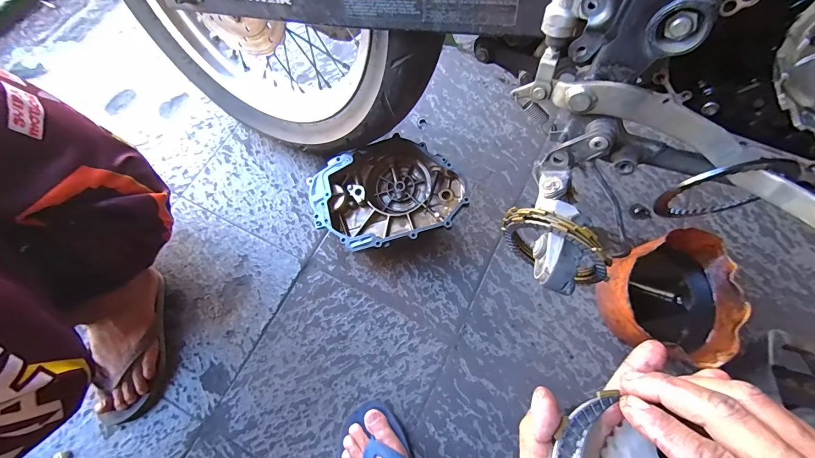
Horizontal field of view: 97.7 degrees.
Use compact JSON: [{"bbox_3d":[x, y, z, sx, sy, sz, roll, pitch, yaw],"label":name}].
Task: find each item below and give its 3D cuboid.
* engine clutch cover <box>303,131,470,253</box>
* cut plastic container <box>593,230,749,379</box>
[{"bbox_3d":[-0.040,-0.059,0.655,0.257,0.102,0.195,-14,69,-5],"label":"engine clutch cover"},{"bbox_3d":[0.427,0.115,0.579,0.193,0.110,0.181,-27,73,-10],"label":"cut plastic container"}]

